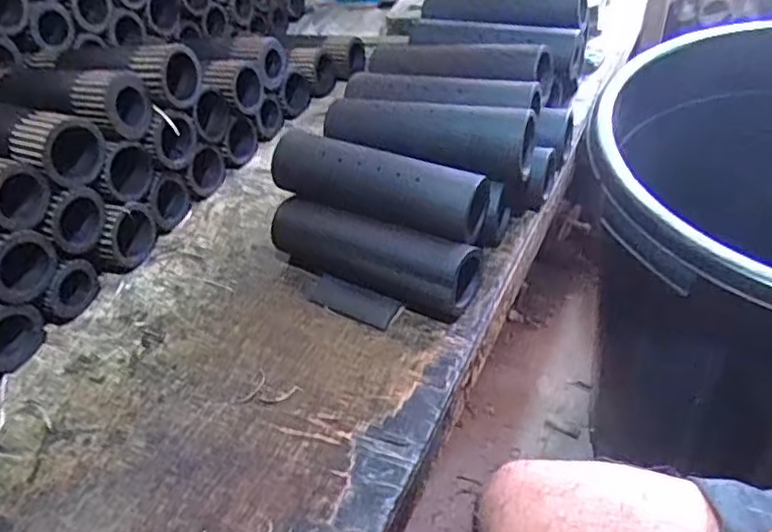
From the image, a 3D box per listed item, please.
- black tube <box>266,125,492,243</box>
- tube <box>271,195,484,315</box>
[{"bbox_3d":[-0.009,-0.071,0.541,0.183,0.050,0.049,15,48,25],"label":"black tube"},{"bbox_3d":[-0.014,-0.010,0.546,0.185,0.056,0.049,20,49,28],"label":"tube"}]

